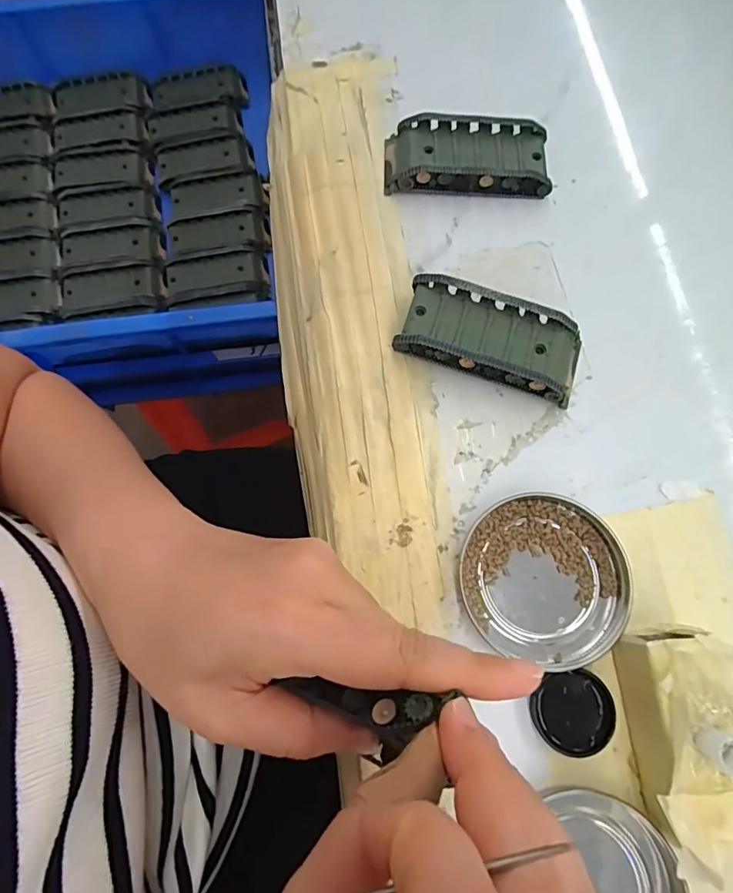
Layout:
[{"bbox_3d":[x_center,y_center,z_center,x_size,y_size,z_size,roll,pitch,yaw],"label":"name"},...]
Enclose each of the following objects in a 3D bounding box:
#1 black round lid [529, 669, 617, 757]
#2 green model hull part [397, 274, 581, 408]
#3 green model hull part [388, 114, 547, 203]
[{"bbox_3d":[0.093,0.120,0.217,0.035,0.006,0.032,0,74,-1],"label":"black round lid"},{"bbox_3d":[0.067,-0.057,0.258,0.094,0.024,0.044,19,75,5],"label":"green model hull part"},{"bbox_3d":[0.061,-0.176,0.293,0.097,0.018,0.044,1,74,0],"label":"green model hull part"}]

